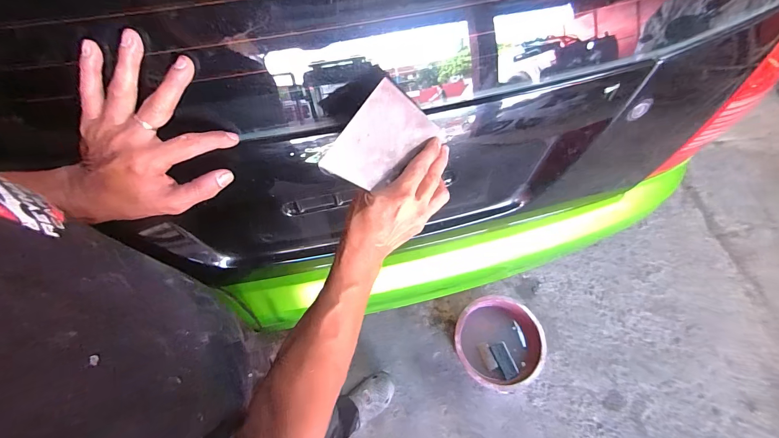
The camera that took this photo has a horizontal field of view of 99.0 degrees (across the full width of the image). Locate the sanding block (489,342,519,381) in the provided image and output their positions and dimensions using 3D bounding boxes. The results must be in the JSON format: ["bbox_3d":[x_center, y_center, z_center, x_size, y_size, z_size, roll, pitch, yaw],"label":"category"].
[{"bbox_3d":[0.366,0.448,1.054,0.050,0.018,0.108,-15,47,-8],"label":"sanding block"}]

